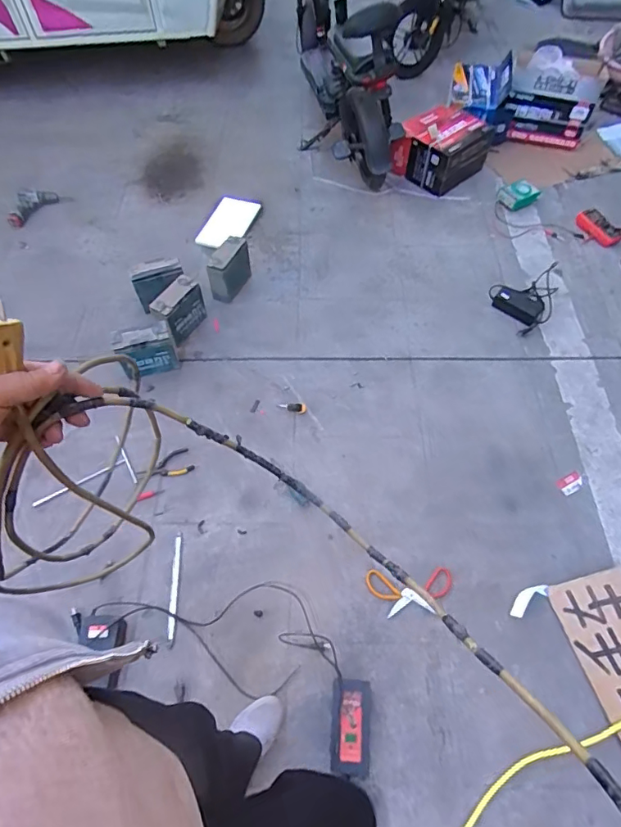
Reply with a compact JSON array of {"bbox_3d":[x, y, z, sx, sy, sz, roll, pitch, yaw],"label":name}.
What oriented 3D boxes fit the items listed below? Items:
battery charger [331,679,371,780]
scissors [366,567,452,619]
[{"bbox_3d":[0.091,0.695,1.091,0.088,0.063,0.181,3,61,0],"label":"battery charger"},{"bbox_3d":[0.260,0.458,1.260,0.222,0.018,0.112,-2,61,-3],"label":"scissors"}]

